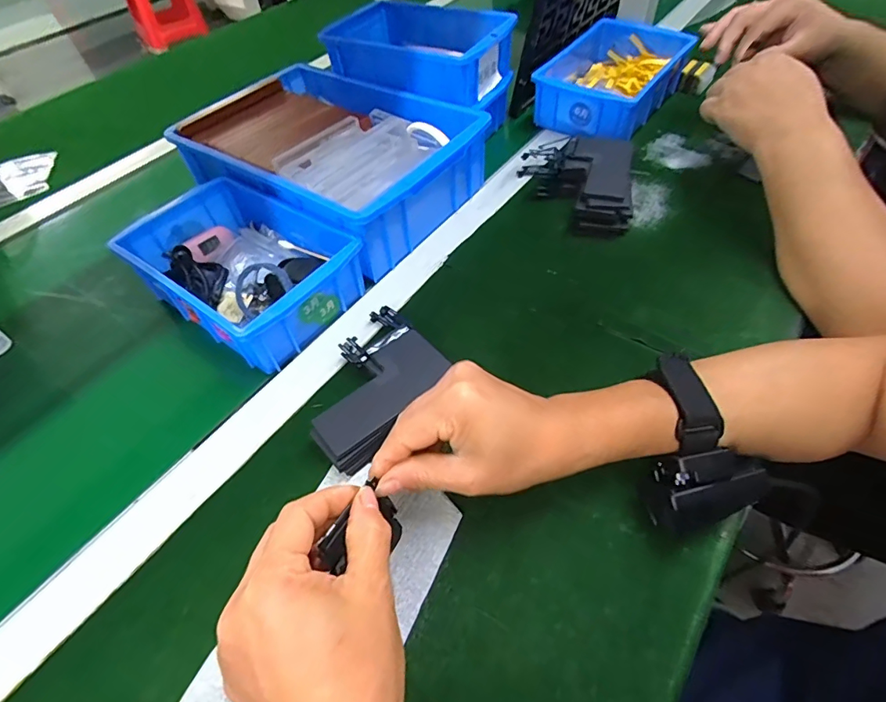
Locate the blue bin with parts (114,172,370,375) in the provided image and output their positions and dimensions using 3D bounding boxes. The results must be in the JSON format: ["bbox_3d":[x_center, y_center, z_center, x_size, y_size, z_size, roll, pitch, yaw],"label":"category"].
[{"bbox_3d":[-0.186,-0.079,0.439,0.203,0.059,0.135,29,58,24],"label":"blue bin with parts"}]

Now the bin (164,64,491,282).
[{"bbox_3d":[-0.123,-0.212,0.527,0.293,0.087,0.202,28,58,24],"label":"bin"}]

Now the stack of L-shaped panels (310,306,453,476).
[{"bbox_3d":[-0.058,0.020,0.367,0.098,0.033,0.123,34,61,27],"label":"stack of L-shaped panels"}]

